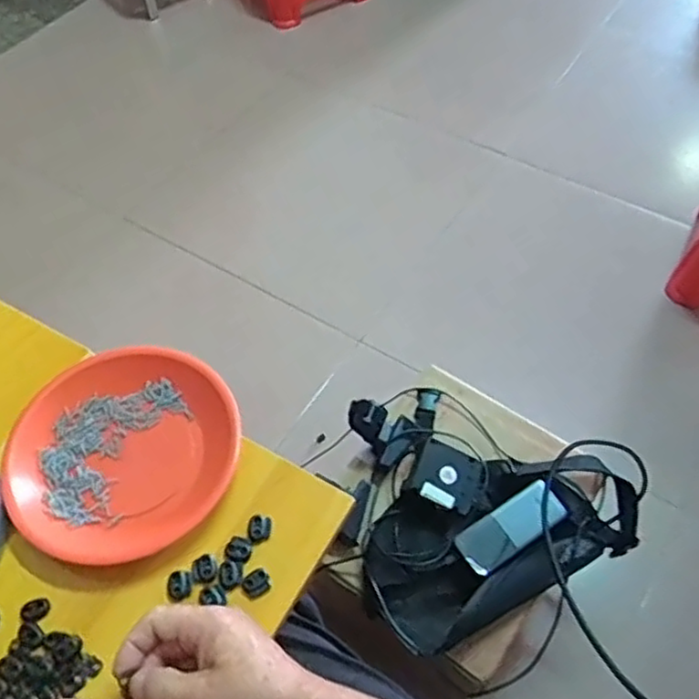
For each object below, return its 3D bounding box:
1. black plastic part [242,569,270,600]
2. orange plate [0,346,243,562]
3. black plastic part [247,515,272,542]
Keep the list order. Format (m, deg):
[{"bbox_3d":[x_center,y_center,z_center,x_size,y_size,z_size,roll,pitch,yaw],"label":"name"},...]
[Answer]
[{"bbox_3d":[-0.072,0.181,0.531,0.022,0.004,0.019,-34,62,-19],"label":"black plastic part"},{"bbox_3d":[-0.192,0.084,0.588,0.188,0.030,0.176,-1,56,1],"label":"orange plate"},{"bbox_3d":[-0.073,0.145,0.555,0.019,0.005,0.020,5,57,5],"label":"black plastic part"}]

